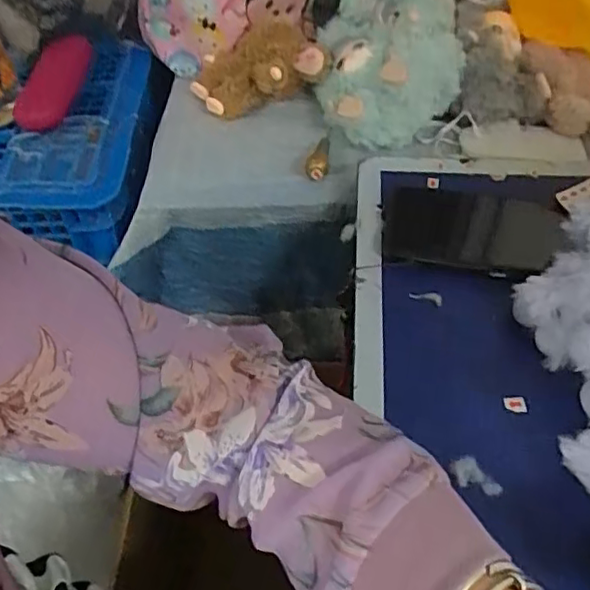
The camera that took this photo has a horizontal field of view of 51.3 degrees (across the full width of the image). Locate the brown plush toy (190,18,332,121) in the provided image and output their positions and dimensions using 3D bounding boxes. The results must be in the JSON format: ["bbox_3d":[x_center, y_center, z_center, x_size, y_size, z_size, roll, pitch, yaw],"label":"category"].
[{"bbox_3d":[-0.037,-0.226,0.611,0.125,0.053,0.097,-19,52,-12],"label":"brown plush toy"}]

